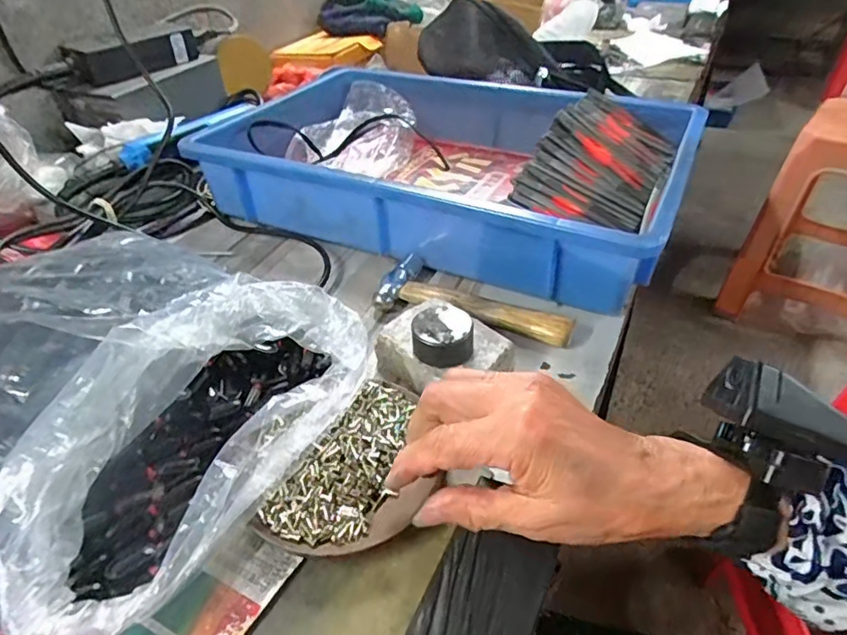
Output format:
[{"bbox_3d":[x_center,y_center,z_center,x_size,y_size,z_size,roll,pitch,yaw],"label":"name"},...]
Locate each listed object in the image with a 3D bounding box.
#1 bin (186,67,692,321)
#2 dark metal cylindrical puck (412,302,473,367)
[{"bbox_3d":[0.020,-0.159,0.561,0.446,0.082,0.298,16,42,23],"label":"bin"},{"bbox_3d":[0.012,0.012,0.351,0.037,0.024,0.036,-2,38,2],"label":"dark metal cylindrical puck"}]

